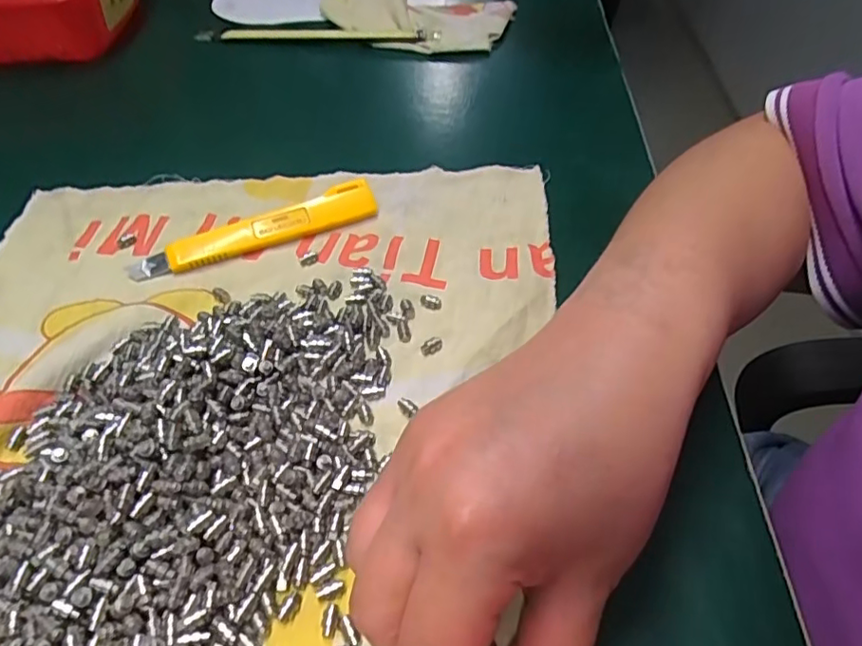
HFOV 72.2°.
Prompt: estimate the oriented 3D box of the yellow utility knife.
[{"bbox_3d":[-0.095,-0.051,0.323,0.132,0.016,0.019,-19,51,-14],"label":"yellow utility knife"}]

